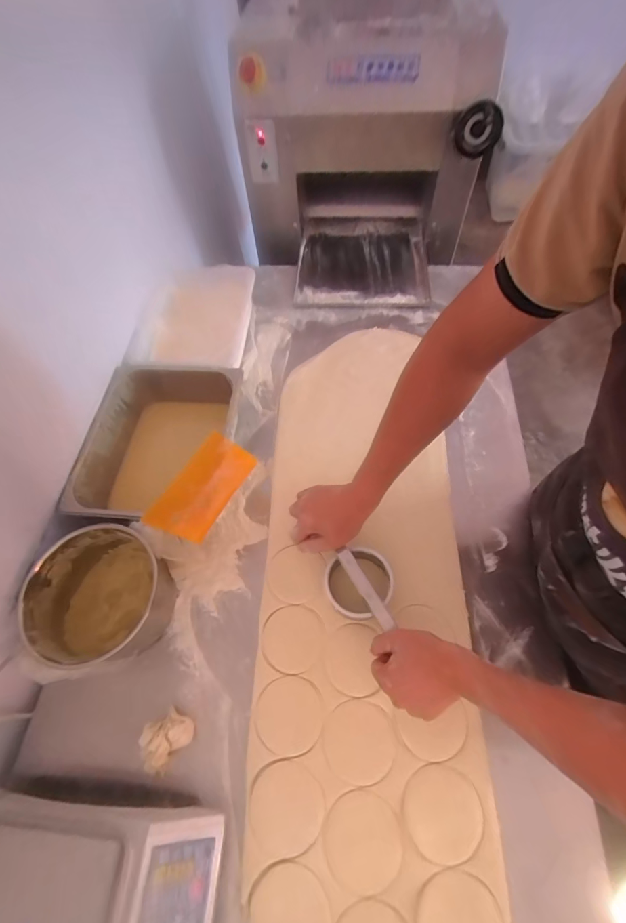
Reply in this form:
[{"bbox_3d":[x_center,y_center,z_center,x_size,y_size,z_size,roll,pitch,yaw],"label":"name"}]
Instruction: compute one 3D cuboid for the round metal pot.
[{"bbox_3d":[-0.321,0.205,0.595,0.182,0.113,0.175,-1,62,2],"label":"round metal pot"}]

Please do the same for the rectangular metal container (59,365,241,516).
[{"bbox_3d":[-0.284,-0.025,0.768,0.275,0.162,0.326,-2,61,3],"label":"rectangular metal container"}]

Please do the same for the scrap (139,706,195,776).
[{"bbox_3d":[-0.208,0.388,0.536,0.058,0.049,0.077,39,70,21],"label":"scrap"}]

